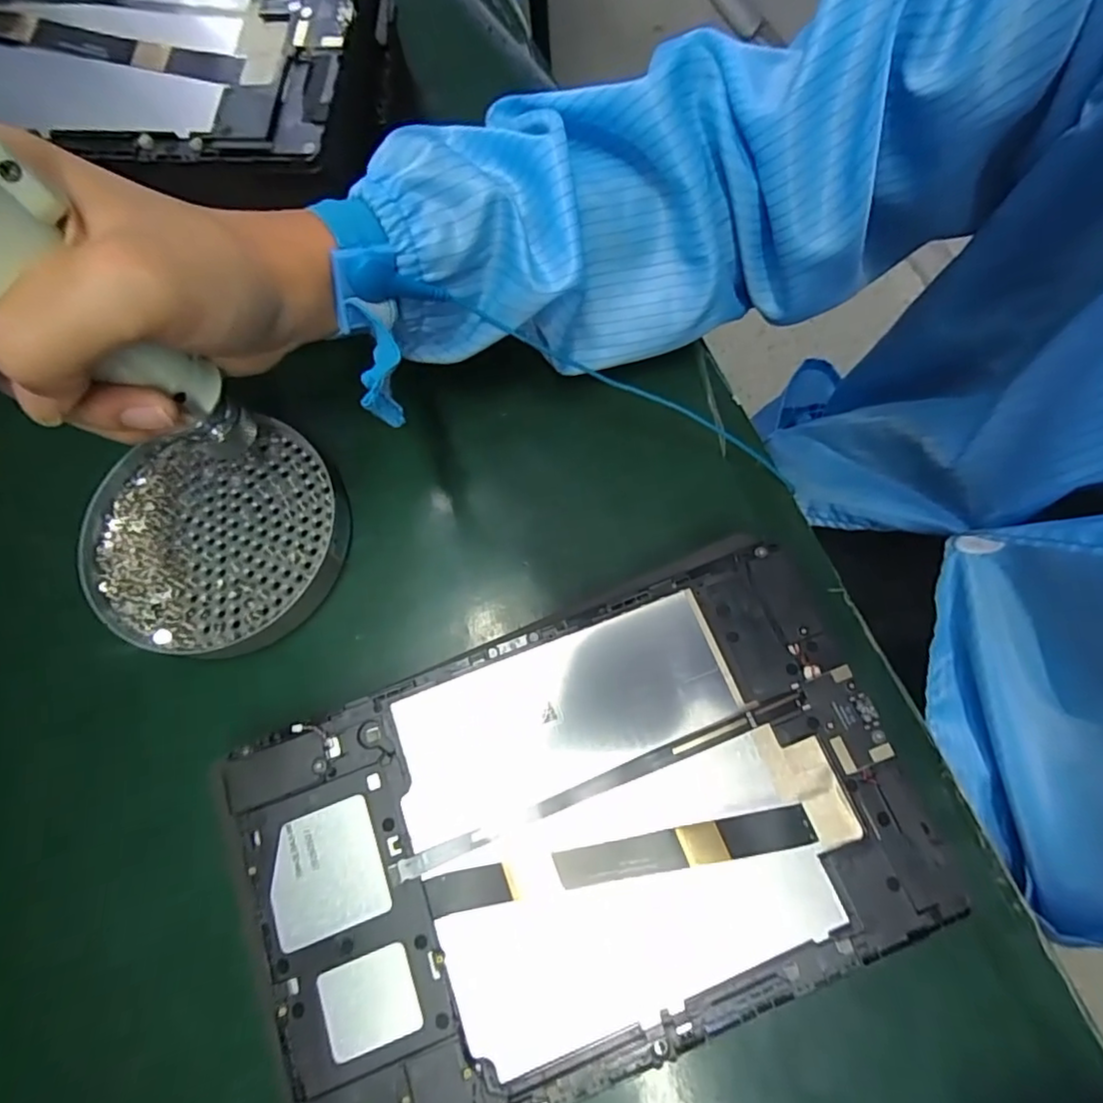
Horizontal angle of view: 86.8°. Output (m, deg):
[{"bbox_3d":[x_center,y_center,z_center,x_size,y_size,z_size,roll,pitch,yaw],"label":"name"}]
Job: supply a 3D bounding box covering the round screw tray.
[{"bbox_3d":[-0.155,-0.006,0.276,0.118,0.019,0.108,-1,71,2],"label":"round screw tray"}]

